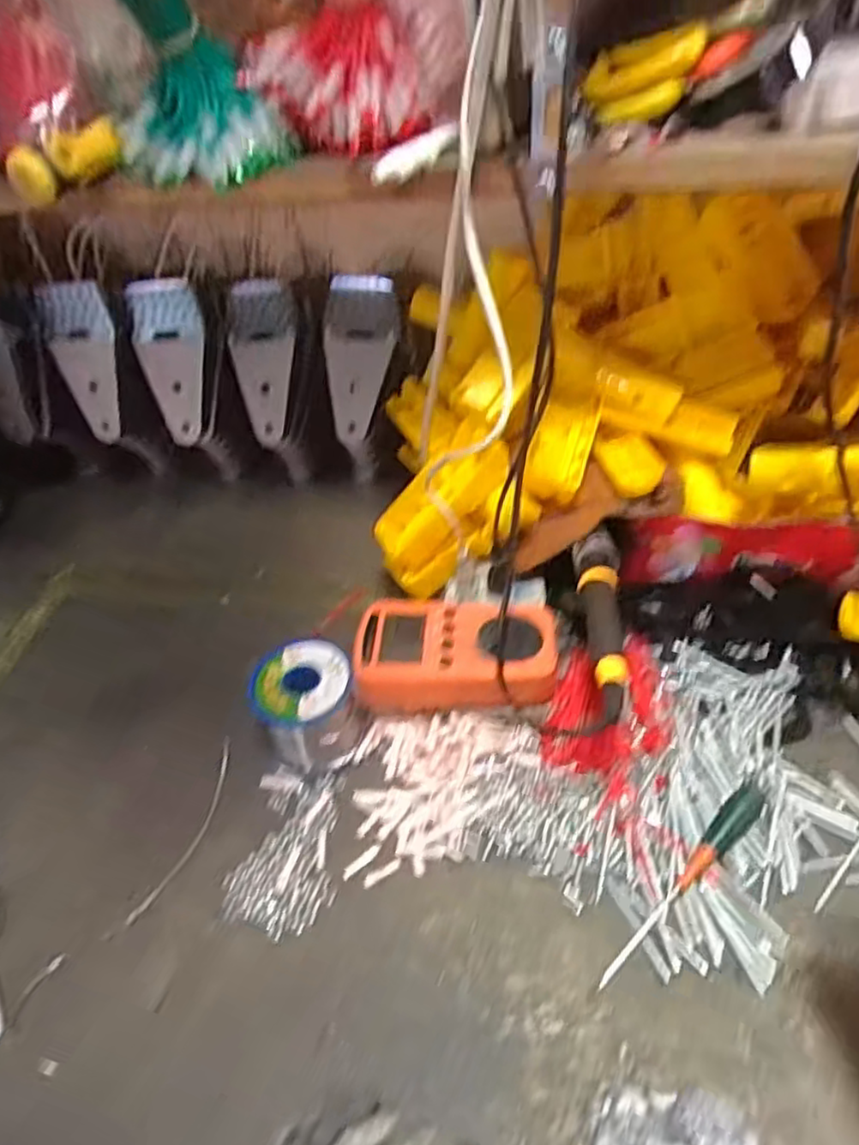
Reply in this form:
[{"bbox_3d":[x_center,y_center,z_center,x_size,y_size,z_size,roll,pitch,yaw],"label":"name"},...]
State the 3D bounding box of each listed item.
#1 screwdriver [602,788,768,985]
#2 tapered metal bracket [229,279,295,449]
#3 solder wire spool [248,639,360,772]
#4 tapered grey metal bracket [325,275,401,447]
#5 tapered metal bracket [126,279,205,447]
[{"bbox_3d":[0.142,0.171,0.378,0.140,0.019,0.018,-39,53,-20],"label":"screwdriver"},{"bbox_3d":[-0.153,-0.191,0.625,0.059,0.142,0.018,1,14,7],"label":"tapered metal bracket"},{"bbox_3d":[-0.081,0.087,0.454,0.063,0.063,0.064,-3,45,3],"label":"solder wire spool"},{"bbox_3d":[-0.066,-0.190,0.613,0.060,0.141,0.027,14,19,19],"label":"tapered grey metal bracket"},{"bbox_3d":[-0.232,-0.189,0.618,0.061,0.139,0.019,0,21,6],"label":"tapered metal bracket"}]

